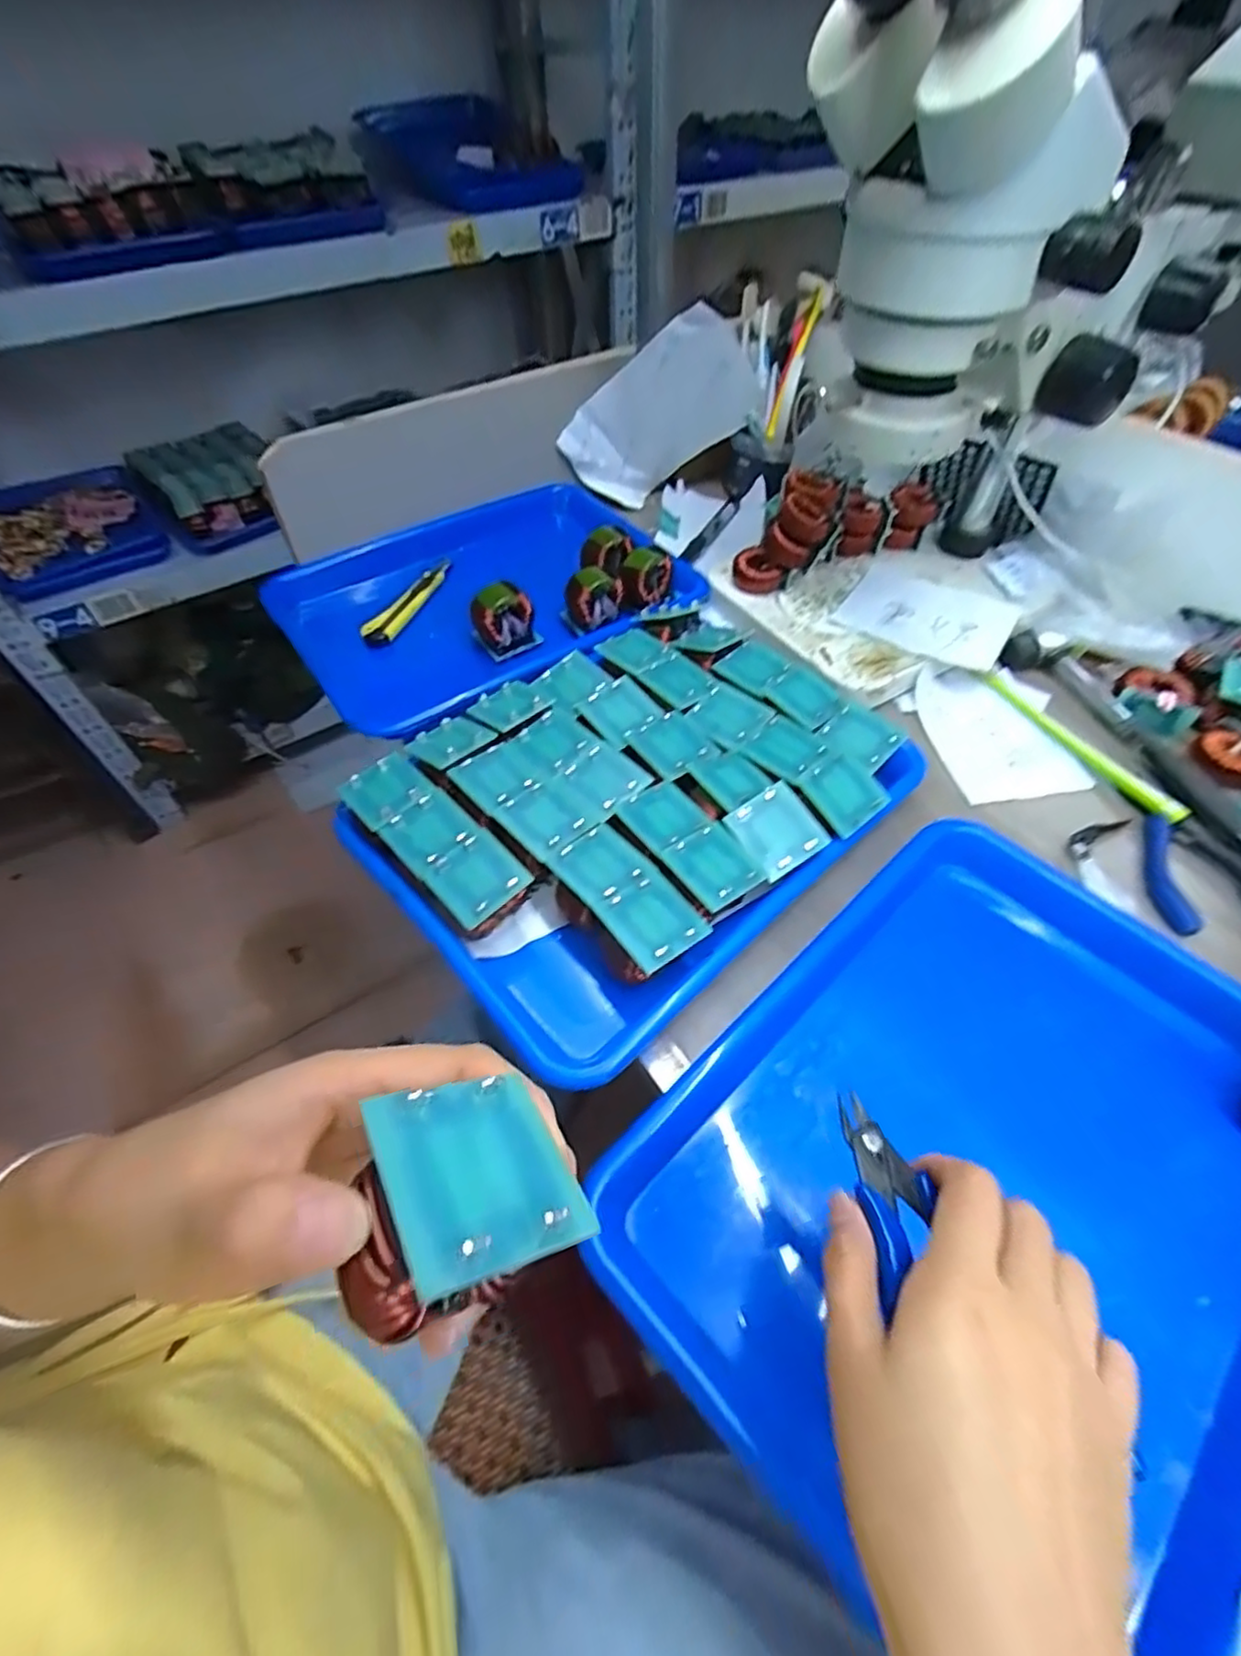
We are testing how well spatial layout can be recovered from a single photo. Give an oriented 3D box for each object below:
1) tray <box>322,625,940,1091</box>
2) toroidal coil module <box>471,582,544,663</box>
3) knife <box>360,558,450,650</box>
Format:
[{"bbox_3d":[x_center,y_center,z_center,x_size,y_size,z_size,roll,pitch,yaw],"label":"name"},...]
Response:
[{"bbox_3d":[0.009,-0.022,0.433,0.312,0.059,0.246,-37,60,-24],"label":"tray"},{"bbox_3d":[-0.098,-0.174,0.551,0.049,0.054,0.032,-23,40,-11],"label":"toroidal coil module"},{"bbox_3d":[-0.188,-0.210,0.602,0.027,0.016,0.139,14,53,12],"label":"knife"}]

